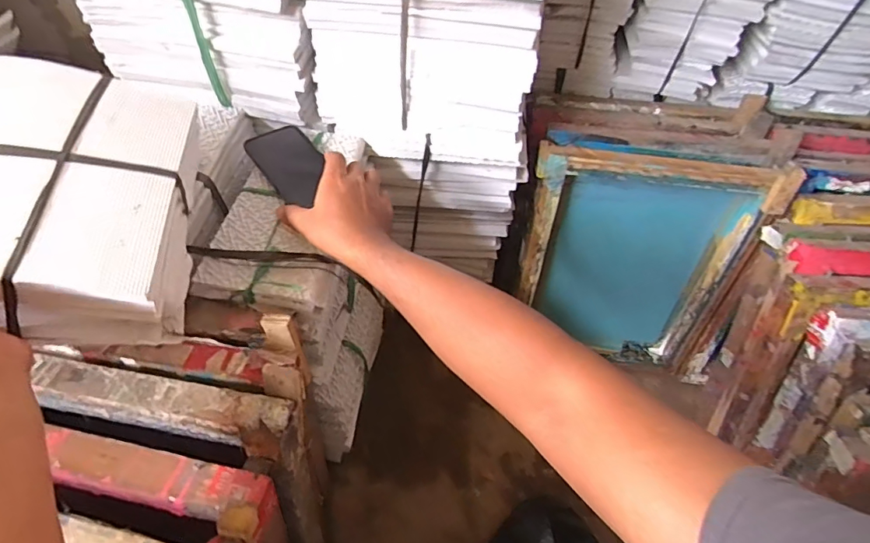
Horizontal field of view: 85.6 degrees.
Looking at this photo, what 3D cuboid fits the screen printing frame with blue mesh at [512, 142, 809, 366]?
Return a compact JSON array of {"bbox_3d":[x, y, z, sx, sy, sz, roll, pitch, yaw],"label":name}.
[{"bbox_3d":[0.336,0.001,0.842,0.348,0.461,0.056,6,44,8],"label":"screen printing frame with blue mesh"}]

